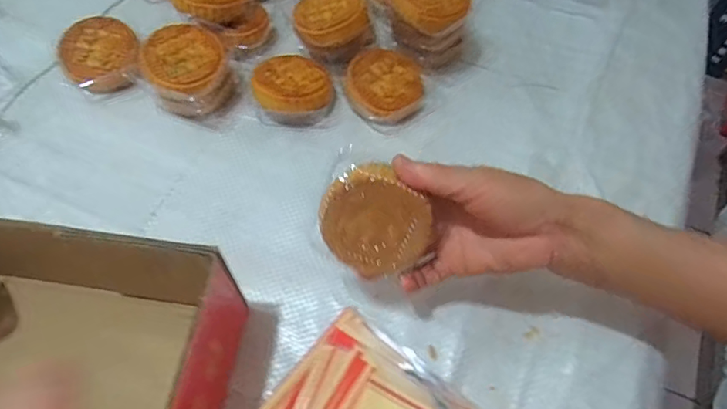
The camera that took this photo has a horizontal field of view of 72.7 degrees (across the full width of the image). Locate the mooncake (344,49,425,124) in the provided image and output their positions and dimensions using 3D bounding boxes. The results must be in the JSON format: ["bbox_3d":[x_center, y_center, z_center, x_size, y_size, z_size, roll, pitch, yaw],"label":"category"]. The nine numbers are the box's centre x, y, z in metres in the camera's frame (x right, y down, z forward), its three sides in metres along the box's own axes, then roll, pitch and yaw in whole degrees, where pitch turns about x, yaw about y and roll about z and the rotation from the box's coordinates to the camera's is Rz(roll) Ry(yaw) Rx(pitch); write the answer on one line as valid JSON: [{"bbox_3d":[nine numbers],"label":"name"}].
[{"bbox_3d":[0.021,-0.115,0.485,0.075,0.027,0.077,1,60,-1],"label":"mooncake"}]

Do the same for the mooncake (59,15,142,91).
[{"bbox_3d":[-0.261,-0.148,0.496,0.071,0.033,0.082,-25,64,-15],"label":"mooncake"}]

